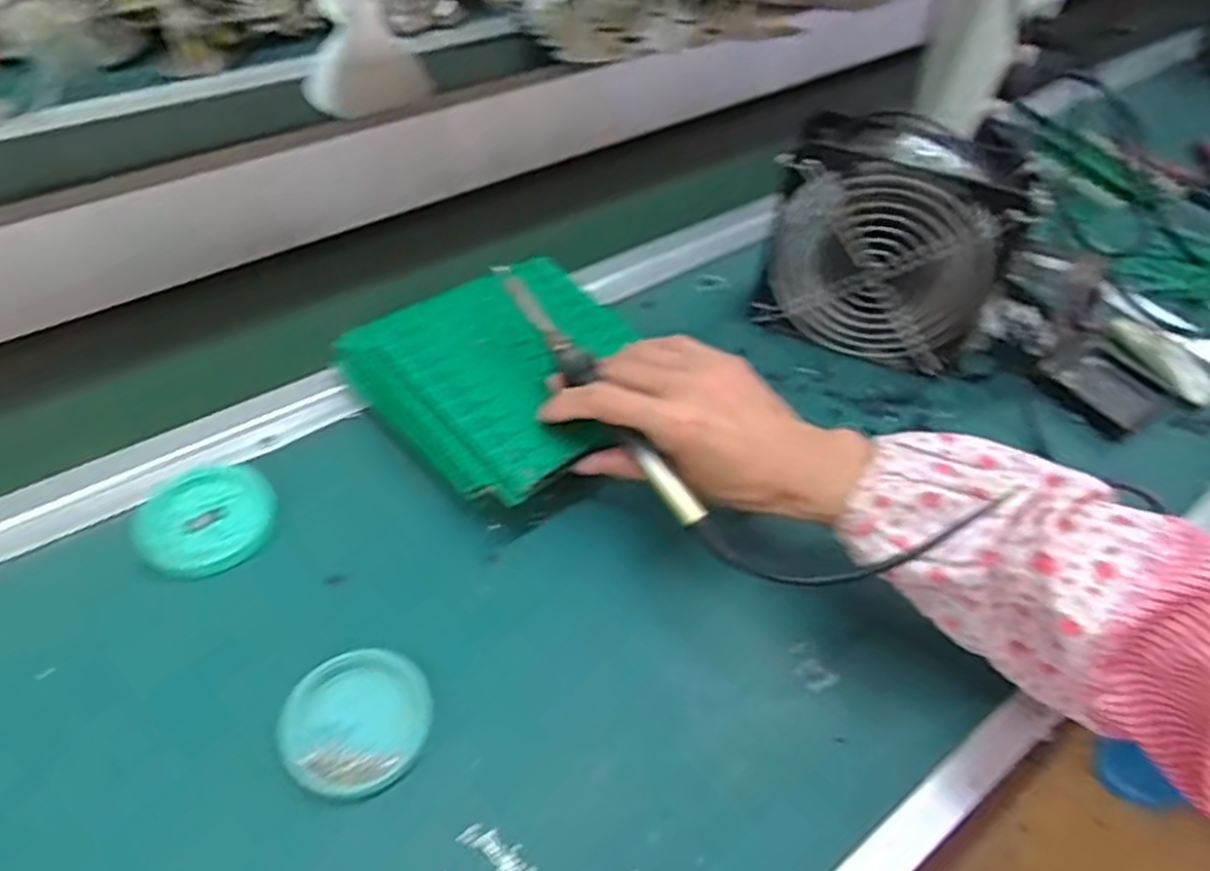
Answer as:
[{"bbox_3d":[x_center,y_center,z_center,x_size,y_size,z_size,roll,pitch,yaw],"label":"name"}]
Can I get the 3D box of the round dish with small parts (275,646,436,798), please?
[{"bbox_3d":[-0.116,0.133,0.354,0.066,0.014,0.060,3,49,-3],"label":"round dish with small parts"}]

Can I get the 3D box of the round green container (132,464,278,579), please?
[{"bbox_3d":[-0.223,0.045,0.422,0.064,0.016,0.069,3,49,-3],"label":"round green container"}]

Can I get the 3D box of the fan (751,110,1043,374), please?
[{"bbox_3d":[0.189,-0.125,0.511,0.151,0.155,0.054,21,51,13],"label":"fan"}]

